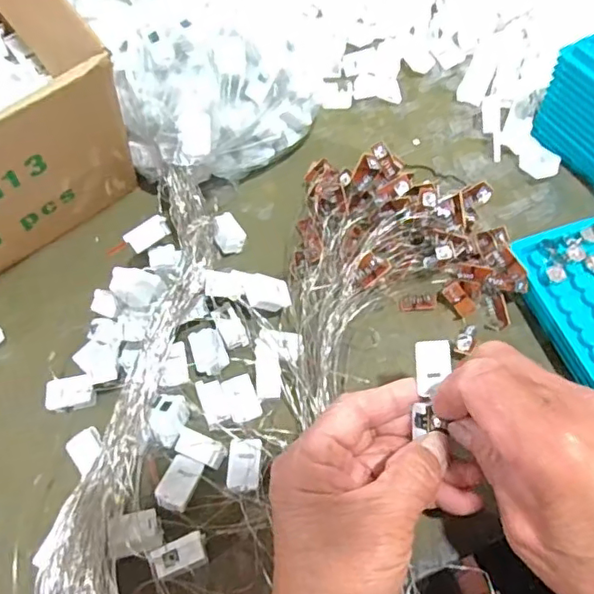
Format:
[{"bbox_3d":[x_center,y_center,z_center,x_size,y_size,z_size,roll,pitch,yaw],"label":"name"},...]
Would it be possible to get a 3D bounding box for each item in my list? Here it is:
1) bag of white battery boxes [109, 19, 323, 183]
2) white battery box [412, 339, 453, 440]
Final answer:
[{"bbox_3d":[-0.059,-0.138,0.405,0.090,0.091,0.131,39,70,22],"label":"bag of white battery boxes"},{"bbox_3d":[0.066,0.044,0.280,0.017,0.008,0.046,4,83,6],"label":"white battery box"}]

